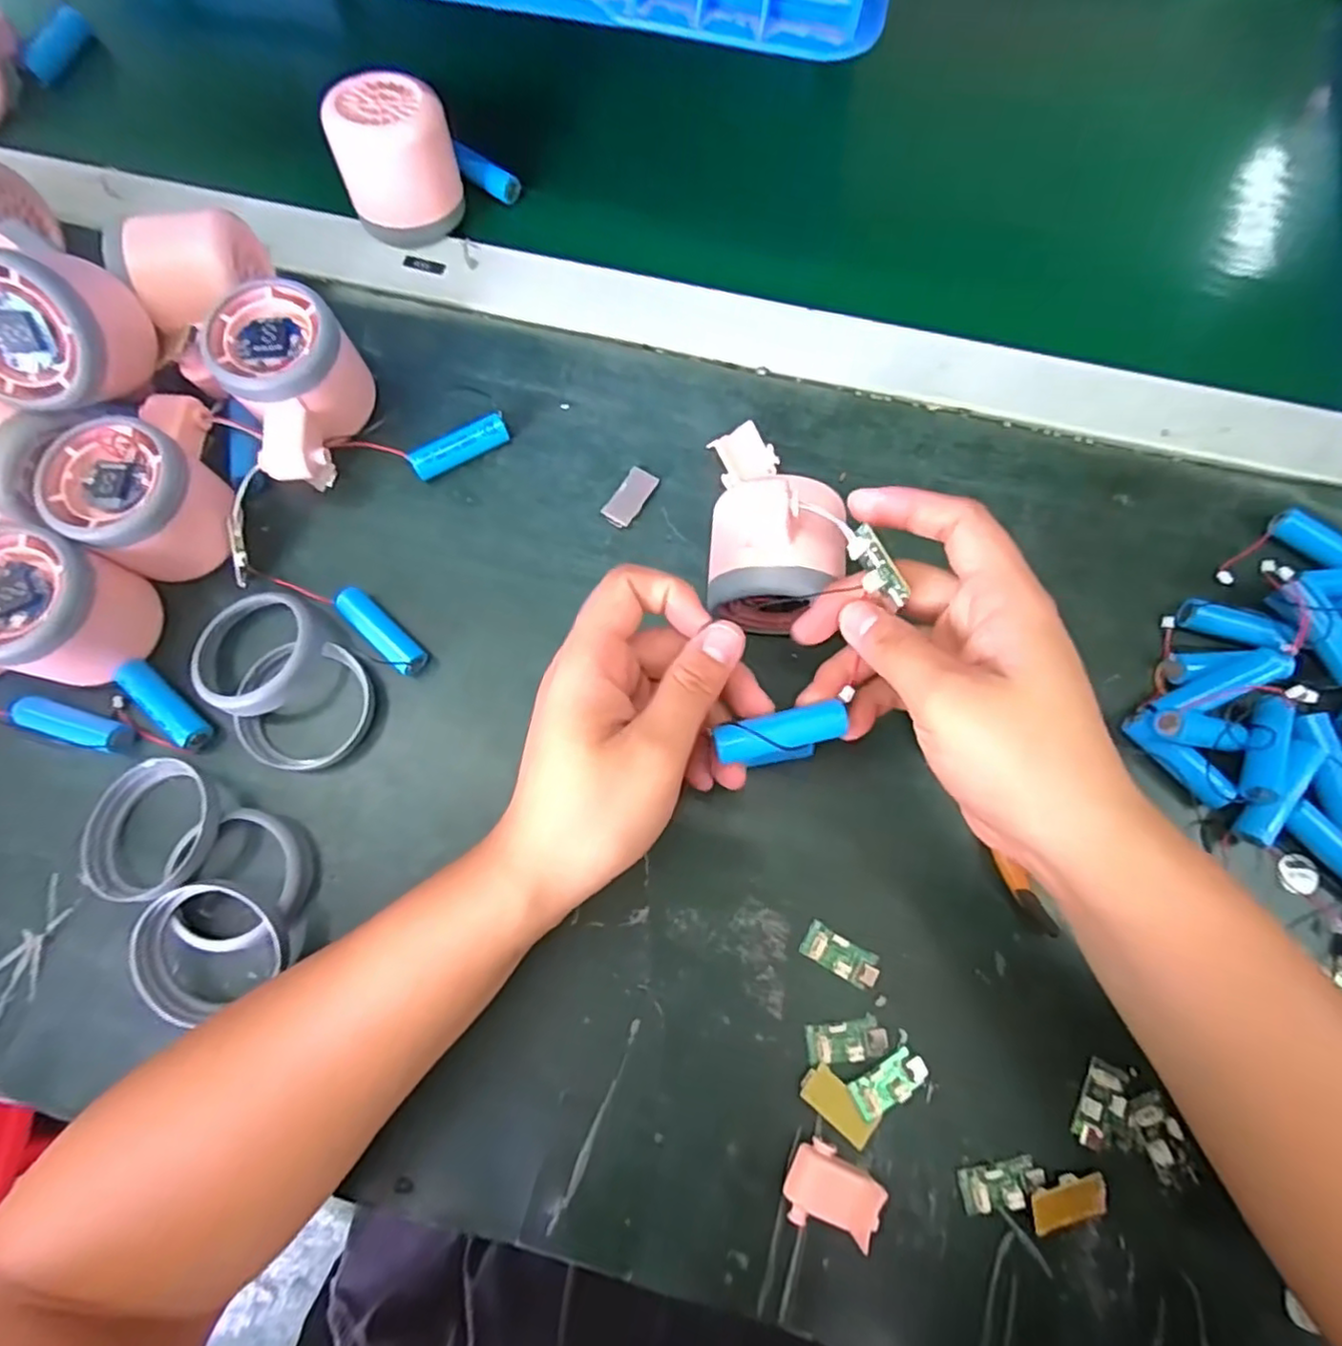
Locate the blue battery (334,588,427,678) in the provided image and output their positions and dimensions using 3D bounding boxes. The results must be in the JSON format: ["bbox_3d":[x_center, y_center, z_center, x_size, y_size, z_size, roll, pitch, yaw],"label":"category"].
[{"bbox_3d":[-0.135,-0.019,0.312,0.048,0.017,0.014,43,81,10],"label":"blue battery"}]

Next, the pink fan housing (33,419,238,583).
[{"bbox_3d":[-0.231,-0.074,0.301,0.059,0.053,0.054,36,80,9],"label":"pink fan housing"}]

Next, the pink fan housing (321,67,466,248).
[{"bbox_3d":[-0.141,-0.264,0.348,0.059,0.055,0.056,0,76,1],"label":"pink fan housing"}]

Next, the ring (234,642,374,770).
[{"bbox_3d":[-0.166,0.015,0.304,0.056,0.014,0.056,0,76,1],"label":"ring"}]

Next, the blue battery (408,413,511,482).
[{"bbox_3d":[-0.104,-0.112,0.333,0.049,0.015,0.012,-27,77,-5],"label":"blue battery"}]

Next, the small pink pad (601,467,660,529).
[{"bbox_3d":[-0.020,-0.087,0.332,0.015,0.004,0.031,33,79,8],"label":"small pink pad"}]

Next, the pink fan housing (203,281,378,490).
[{"bbox_3d":[-0.174,-0.135,0.319,0.059,0.050,0.078,-30,78,-6],"label":"pink fan housing"}]

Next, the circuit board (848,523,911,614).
[{"bbox_3d":[0.073,-0.038,0.240,0.008,0.012,0.029,-28,89,-5],"label":"circuit board"}]

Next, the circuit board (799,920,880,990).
[{"bbox_3d":[0.072,0.119,0.280,0.032,0.004,0.015,29,79,8],"label":"circuit board"}]

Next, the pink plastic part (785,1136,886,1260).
[{"bbox_3d":[0.060,0.199,0.254,0.032,0.016,0.029,25,78,7],"label":"pink plastic part"}]

